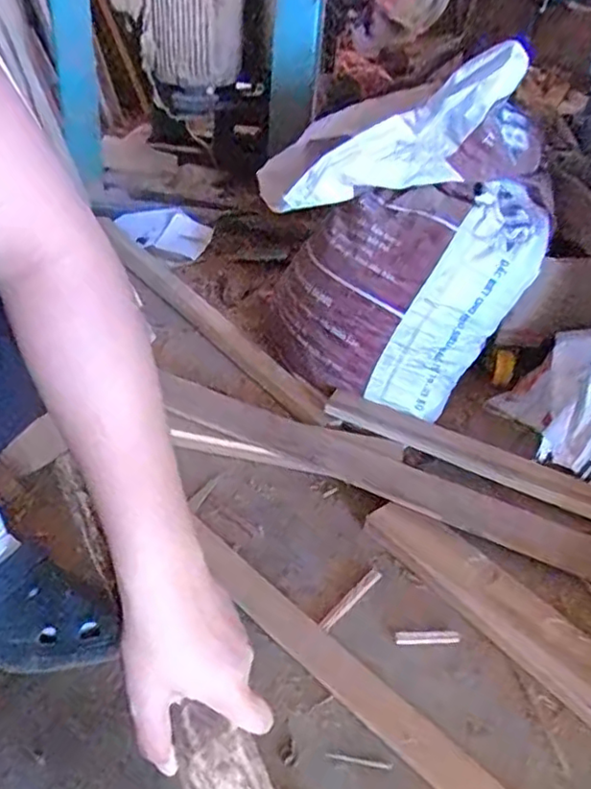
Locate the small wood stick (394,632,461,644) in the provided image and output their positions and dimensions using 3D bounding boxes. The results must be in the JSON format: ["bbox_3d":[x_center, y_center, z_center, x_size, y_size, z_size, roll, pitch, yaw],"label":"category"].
[{"bbox_3d":[0.132,0.243,0.620,0.067,0.004,0.012,1,35,-7],"label":"small wood stick"}]

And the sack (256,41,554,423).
[{"bbox_3d":[0.130,-0.213,0.886,0.408,0.412,0.247,14,36,10],"label":"sack"}]

